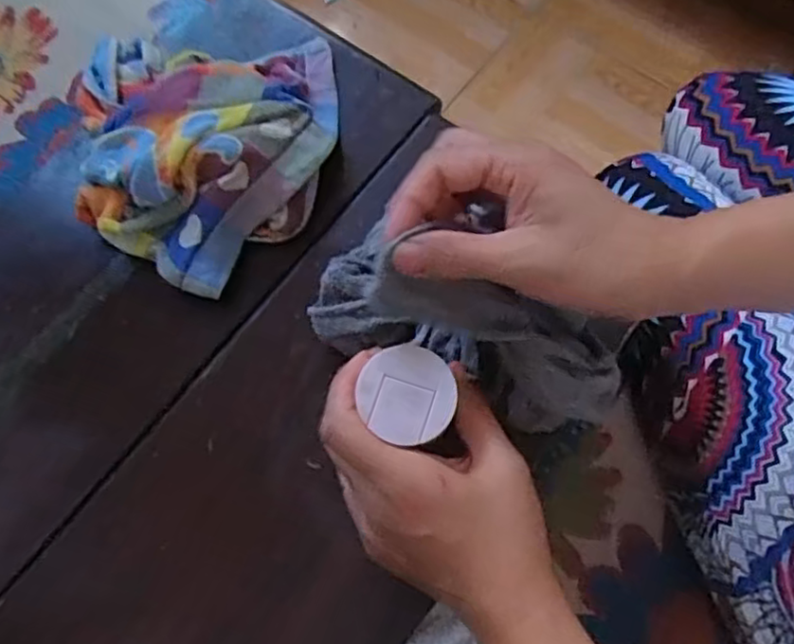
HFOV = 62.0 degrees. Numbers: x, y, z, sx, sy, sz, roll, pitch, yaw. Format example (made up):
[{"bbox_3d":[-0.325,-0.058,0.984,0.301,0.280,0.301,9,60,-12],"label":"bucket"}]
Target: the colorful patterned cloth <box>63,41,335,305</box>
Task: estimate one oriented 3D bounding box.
[{"bbox_3d":[-0.130,-0.120,0.431,0.173,0.052,0.191,-3,71,0],"label":"colorful patterned cloth"}]

